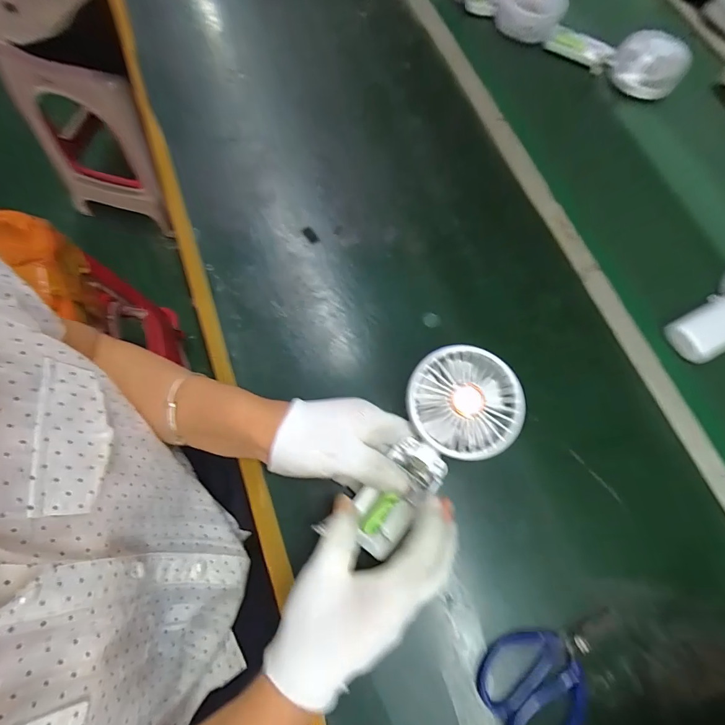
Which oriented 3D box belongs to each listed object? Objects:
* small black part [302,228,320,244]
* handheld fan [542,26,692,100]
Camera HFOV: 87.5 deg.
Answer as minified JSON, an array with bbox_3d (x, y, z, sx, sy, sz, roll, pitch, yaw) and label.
[{"bbox_3d":[-0.059,-0.146,0.435,0.011,0.005,0.021,-40,76,-12],"label":"small black part"},{"bbox_3d":[0.366,-0.449,0.549,0.194,0.040,0.098,34,75,10],"label":"handheld fan"}]

